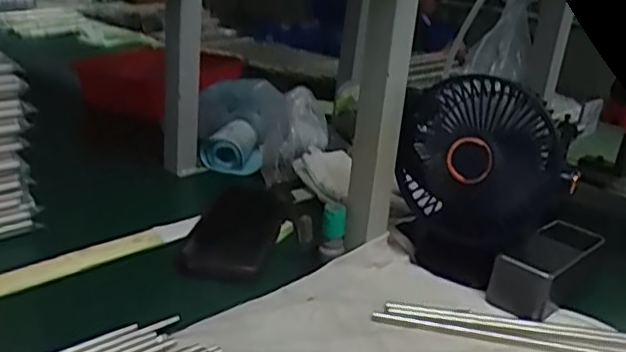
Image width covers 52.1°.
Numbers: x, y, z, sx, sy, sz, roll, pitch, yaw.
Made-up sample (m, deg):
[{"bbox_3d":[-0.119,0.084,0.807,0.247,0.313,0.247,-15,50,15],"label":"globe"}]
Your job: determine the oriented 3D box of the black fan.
[{"bbox_3d":[0.156,0.001,0.610,0.141,0.183,0.107,16,23,24],"label":"black fan"}]

